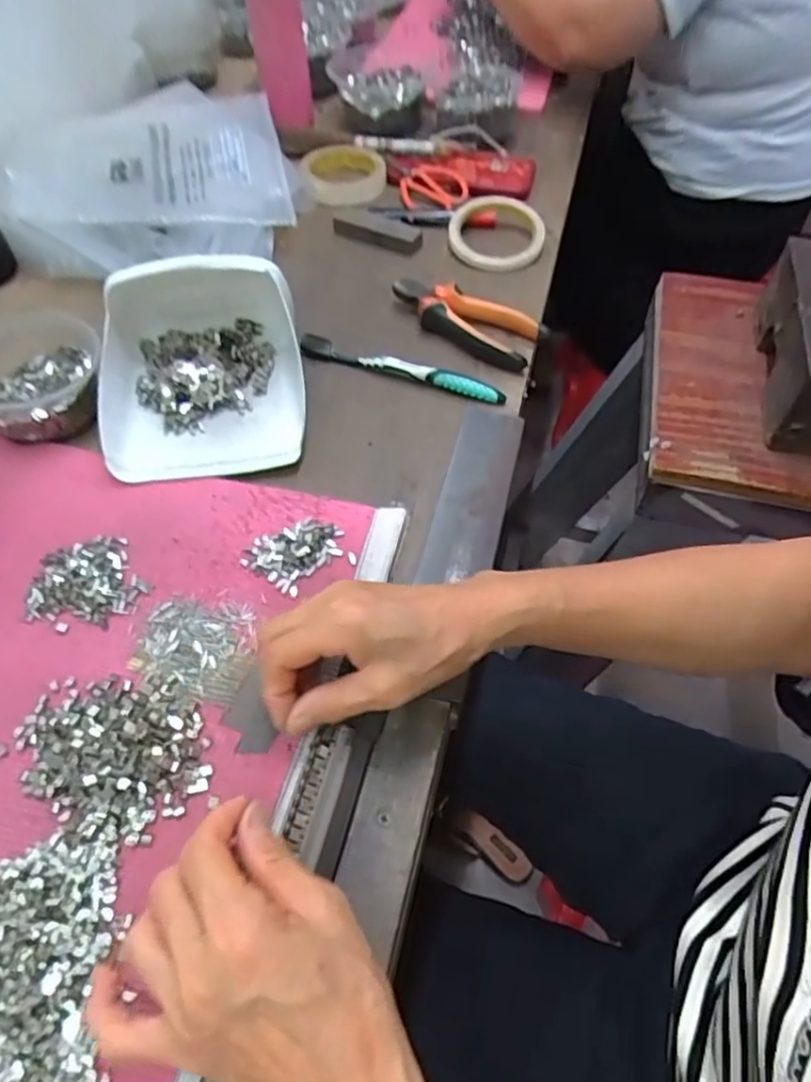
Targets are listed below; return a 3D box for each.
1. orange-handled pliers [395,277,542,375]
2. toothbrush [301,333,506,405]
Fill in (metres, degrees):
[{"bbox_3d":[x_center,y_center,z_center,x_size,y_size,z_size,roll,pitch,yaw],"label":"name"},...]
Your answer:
[{"bbox_3d":[0.052,-0.202,0.590,0.145,0.022,0.056,27,59,19],"label":"orange-handled pliers"},{"bbox_3d":[-0.005,-0.149,0.554,0.183,0.017,0.014,18,57,11],"label":"toothbrush"}]

